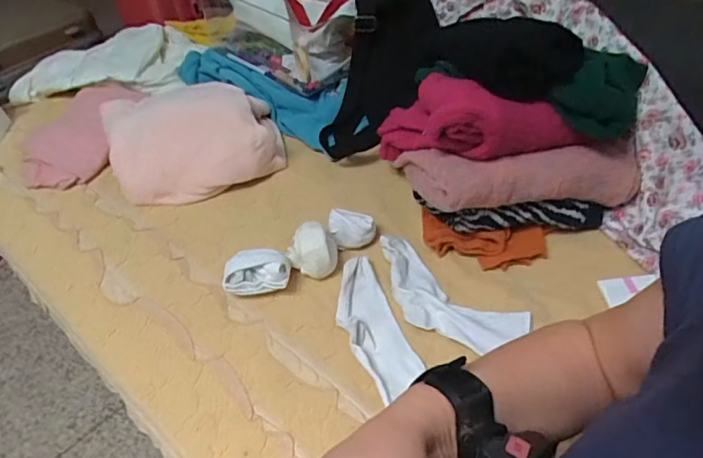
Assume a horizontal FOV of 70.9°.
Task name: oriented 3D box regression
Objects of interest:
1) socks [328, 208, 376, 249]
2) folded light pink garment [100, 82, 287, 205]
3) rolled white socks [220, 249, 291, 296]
[{"bbox_3d":[0.002,-0.003,0.778,0.073,0.041,0.059,-2,46,3],"label":"socks"},{"bbox_3d":[-0.296,-0.183,0.916,0.314,0.086,0.250,-14,46,-8],"label":"folded light pink garment"},{"bbox_3d":[-0.136,0.066,0.720,0.096,0.049,0.063,-1,46,4],"label":"rolled white socks"}]

